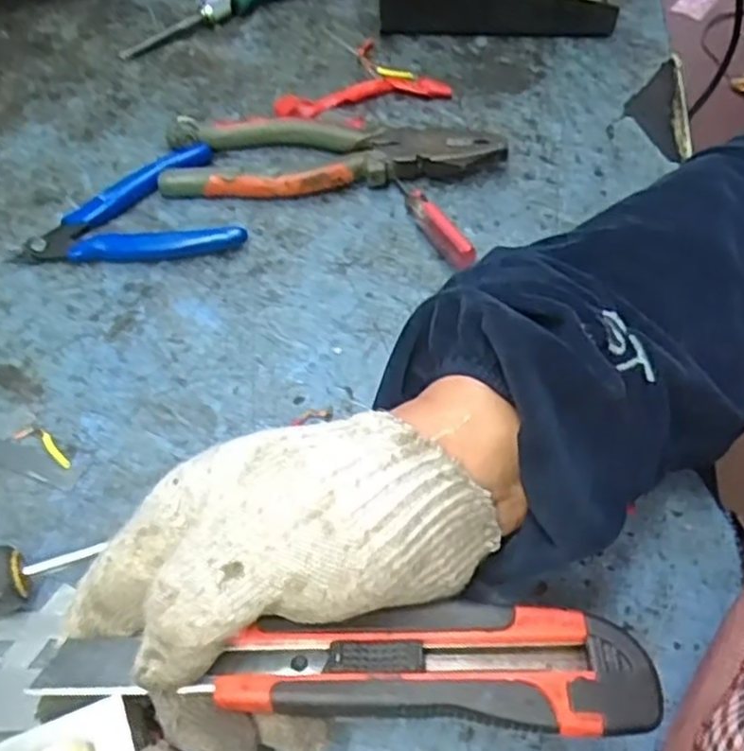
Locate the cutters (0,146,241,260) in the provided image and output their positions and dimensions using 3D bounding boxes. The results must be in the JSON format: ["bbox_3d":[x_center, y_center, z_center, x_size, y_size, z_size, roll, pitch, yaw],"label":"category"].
[{"bbox_3d":[-0.133,-0.095,0.417,0.116,0.017,0.080,-8,58,-7],"label":"cutters"}]

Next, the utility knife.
[{"bbox_3d":[-0.008,0.097,0.250,0.193,0.014,0.038,0,57,2],"label":"utility knife"}]

